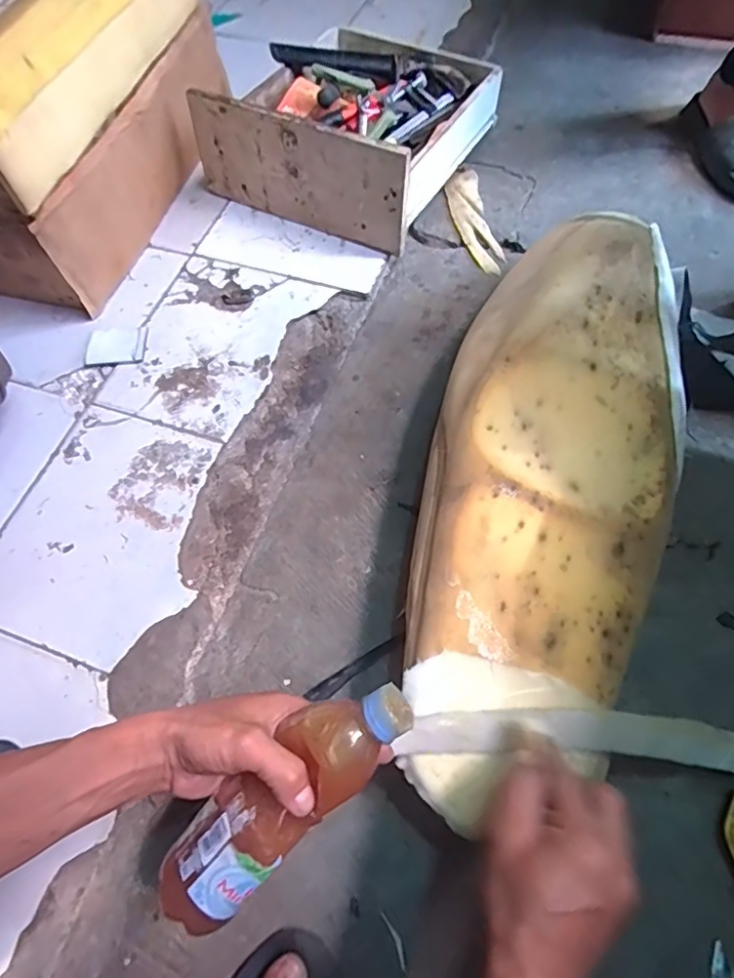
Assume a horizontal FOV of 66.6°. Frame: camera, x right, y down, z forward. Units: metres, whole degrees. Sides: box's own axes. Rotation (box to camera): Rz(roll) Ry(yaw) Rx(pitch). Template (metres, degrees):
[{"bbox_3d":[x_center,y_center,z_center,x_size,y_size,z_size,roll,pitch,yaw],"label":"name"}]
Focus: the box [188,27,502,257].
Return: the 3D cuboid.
[{"bbox_3d":[-0.018,-0.596,0.888,0.348,0.150,0.368,24,67,15],"label":"box"}]

